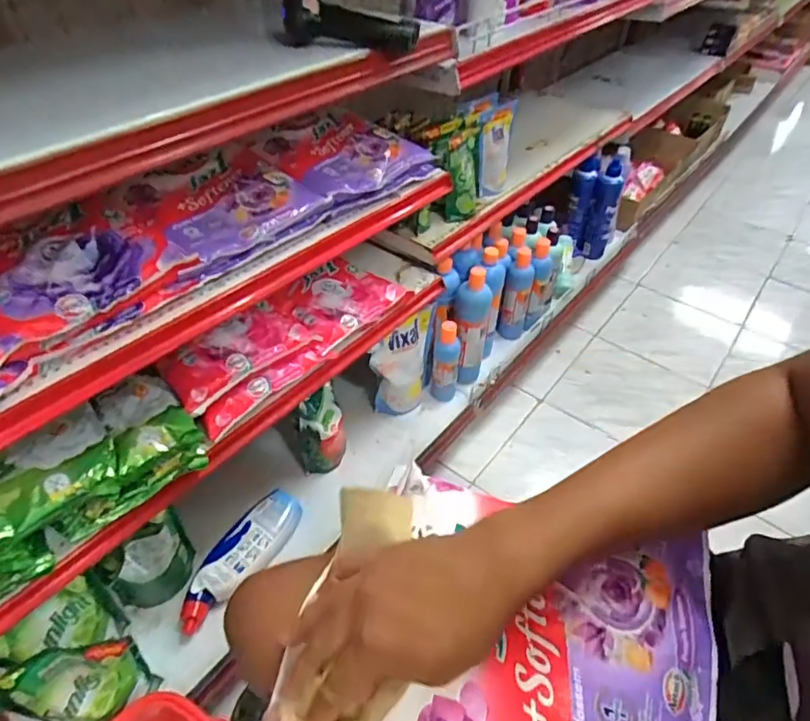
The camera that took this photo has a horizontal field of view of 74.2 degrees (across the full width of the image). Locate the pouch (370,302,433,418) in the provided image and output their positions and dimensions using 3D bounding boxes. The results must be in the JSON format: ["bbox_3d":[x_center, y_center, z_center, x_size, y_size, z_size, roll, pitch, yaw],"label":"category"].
[{"bbox_3d":[0.002,0.013,1.029,0.141,0.216,0.055,-23,50,-23],"label":"pouch"}]

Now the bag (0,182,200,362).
[{"bbox_3d":[-0.348,-0.098,0.556,0.162,0.046,0.231,31,52,26],"label":"bag"}]

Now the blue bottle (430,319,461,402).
[{"bbox_3d":[0.081,0.005,1.061,0.053,0.185,0.042,9,45,6],"label":"blue bottle"}]

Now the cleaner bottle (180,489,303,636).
[{"bbox_3d":[-0.260,0.317,0.854,0.083,0.052,0.243,25,49,21],"label":"cleaner bottle"}]

